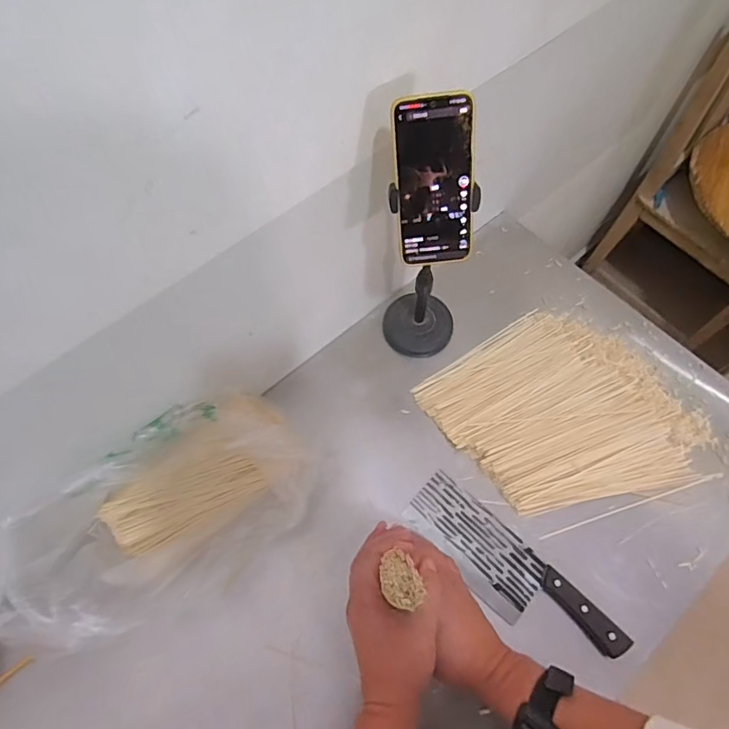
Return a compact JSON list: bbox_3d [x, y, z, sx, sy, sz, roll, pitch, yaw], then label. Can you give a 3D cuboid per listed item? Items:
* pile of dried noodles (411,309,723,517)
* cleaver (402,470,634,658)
[{"bbox_3d":[0.302,0.072,0.737,0.327,0.021,0.323,-32,69,-15],"label":"pile of dried noodles"},{"bbox_3d":[0.186,0.271,0.642,0.297,0.015,0.088,41,70,17],"label":"cleaver"}]

